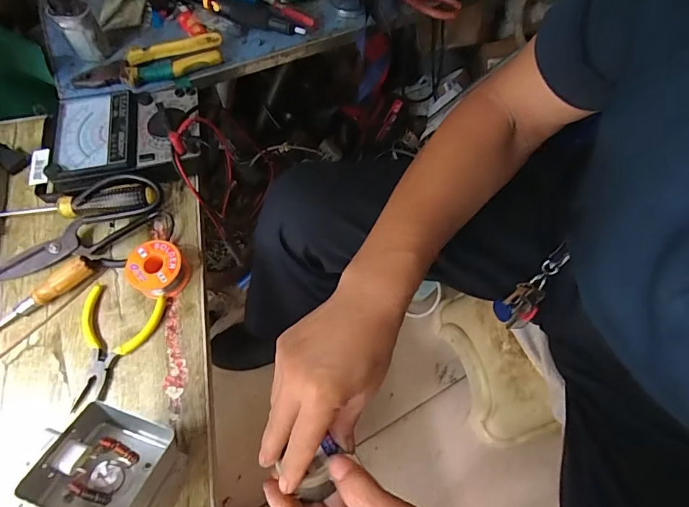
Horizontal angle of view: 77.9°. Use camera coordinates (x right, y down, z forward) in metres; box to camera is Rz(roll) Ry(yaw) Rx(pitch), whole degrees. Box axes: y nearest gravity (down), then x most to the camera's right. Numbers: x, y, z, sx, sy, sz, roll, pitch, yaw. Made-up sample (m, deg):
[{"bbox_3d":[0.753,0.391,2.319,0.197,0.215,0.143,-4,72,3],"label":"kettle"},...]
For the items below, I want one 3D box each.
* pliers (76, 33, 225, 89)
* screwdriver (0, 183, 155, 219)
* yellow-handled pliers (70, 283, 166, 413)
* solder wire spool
[{"bbox_3d":[-0.263,-0.255,0.571,0.194,0.025,0.046,-13,65,-7],"label":"pliers"},{"bbox_3d":[-0.292,-0.052,0.462,0.170,0.024,0.029,-4,64,-3],"label":"screwdriver"},{"bbox_3d":[-0.231,0.090,0.413,0.079,0.011,0.114,12,64,5],"label":"yellow-handled pliers"},{"bbox_3d":[-0.189,0.017,0.434,0.051,0.029,0.053,0,64,-1],"label":"solder wire spool"}]

